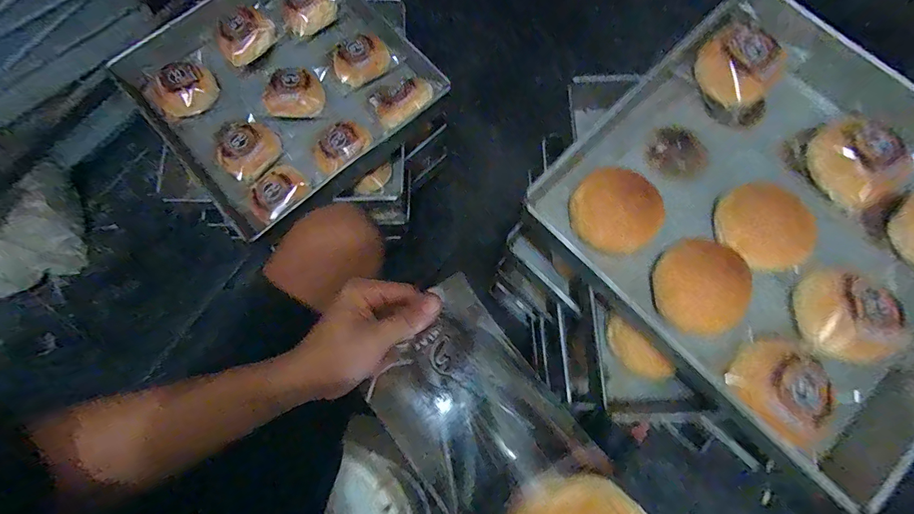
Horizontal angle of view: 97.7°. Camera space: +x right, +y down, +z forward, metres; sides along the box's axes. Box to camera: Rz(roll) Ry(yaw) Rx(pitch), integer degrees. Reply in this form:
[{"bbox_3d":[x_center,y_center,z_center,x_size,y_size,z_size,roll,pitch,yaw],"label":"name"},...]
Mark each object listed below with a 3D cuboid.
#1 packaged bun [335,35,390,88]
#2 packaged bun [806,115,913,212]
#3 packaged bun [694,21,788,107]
[{"bbox_3d":[-0.169,-0.345,0.700,0.097,0.044,0.069,-26,77,-5],"label":"packaged bun"},{"bbox_3d":[0.449,-0.106,0.452,0.087,0.034,0.097,-24,77,-5],"label":"packaged bun"},{"bbox_3d":[0.346,-0.235,0.489,0.096,0.042,0.095,-31,78,-6],"label":"packaged bun"}]

